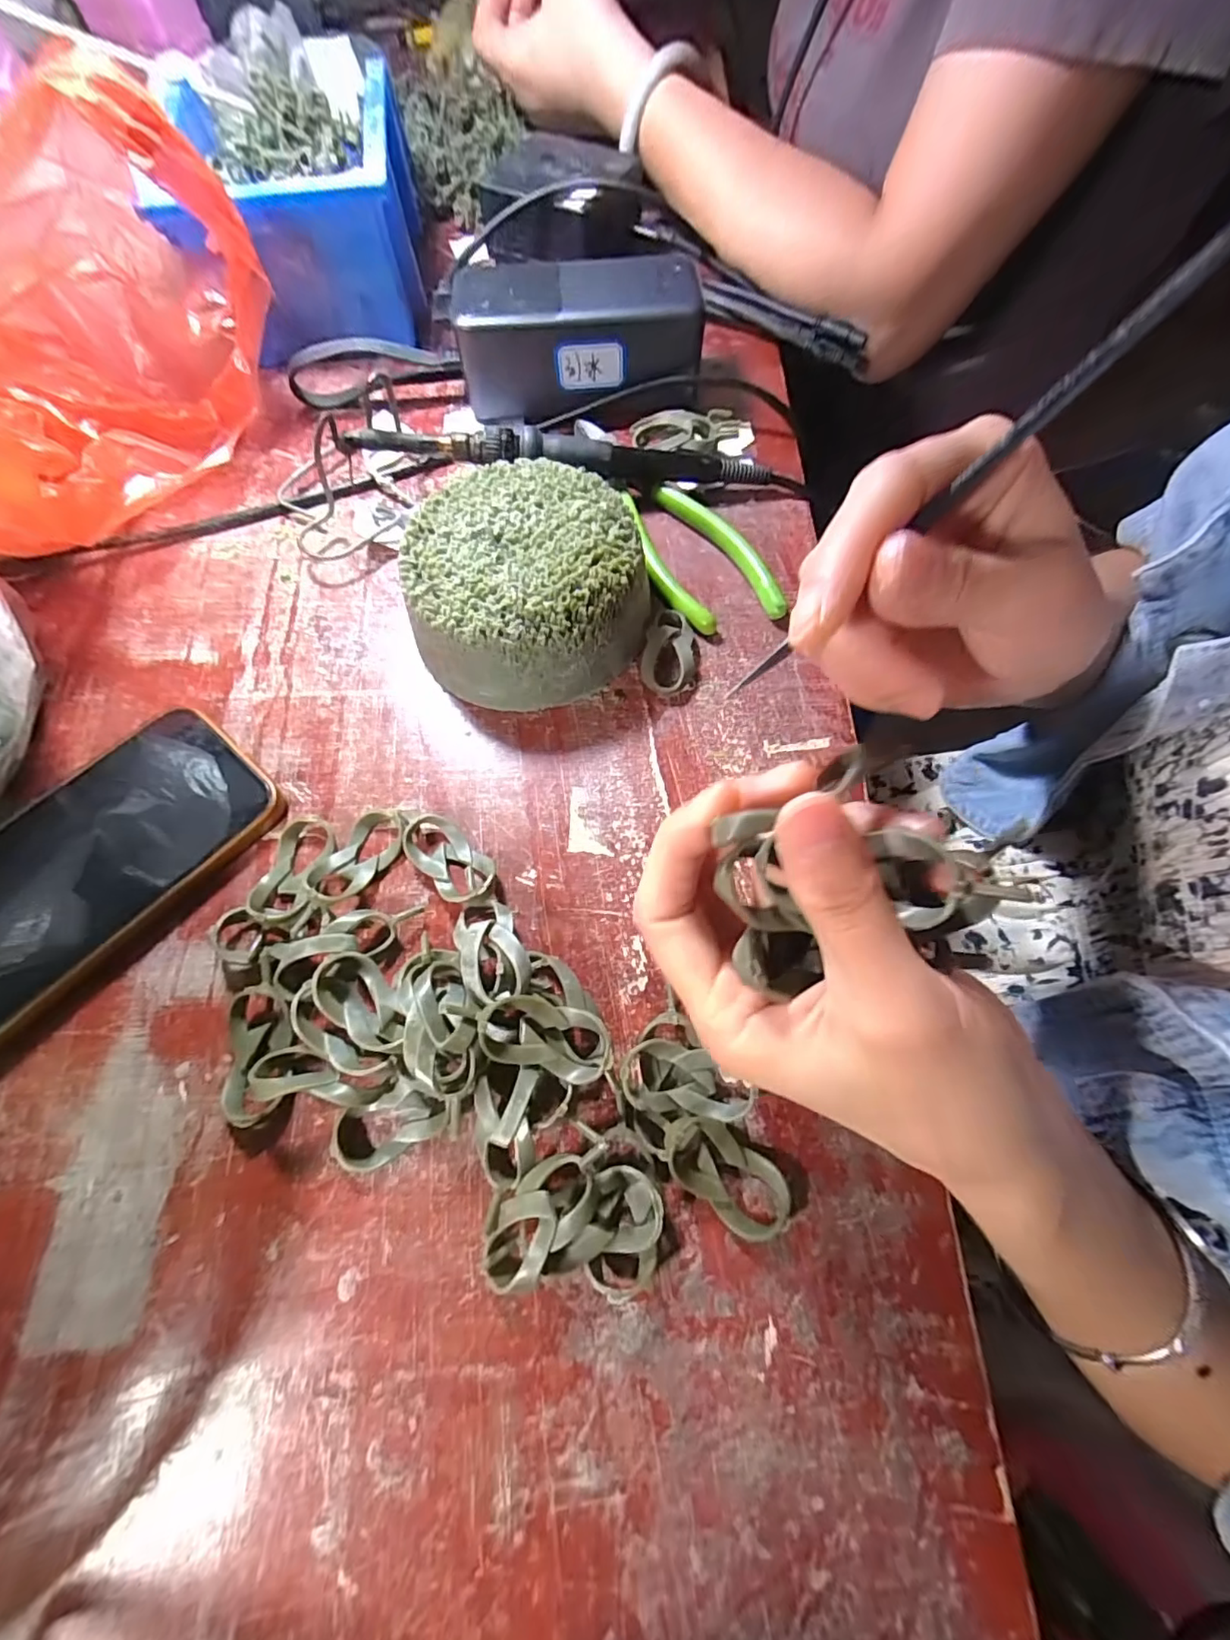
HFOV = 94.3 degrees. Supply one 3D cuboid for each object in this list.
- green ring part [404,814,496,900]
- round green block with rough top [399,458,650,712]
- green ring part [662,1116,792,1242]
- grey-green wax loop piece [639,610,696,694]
[{"bbox_3d":[-0.066,0.015,0.225,0.044,0.011,0.023,41,73,16],"label":"green ring part"},{"bbox_3d":[-0.039,-0.104,0.254,0.098,0.047,0.097,0,67,0],"label":"round green block with rough top"},{"bbox_3d":[0.035,0.113,0.181,0.044,0.012,0.023,34,72,13],"label":"green ring part"},{"bbox_3d":[0.023,-0.078,0.262,0.024,0.011,0.043,-3,67,-1],"label":"grey-green wax loop piece"}]

